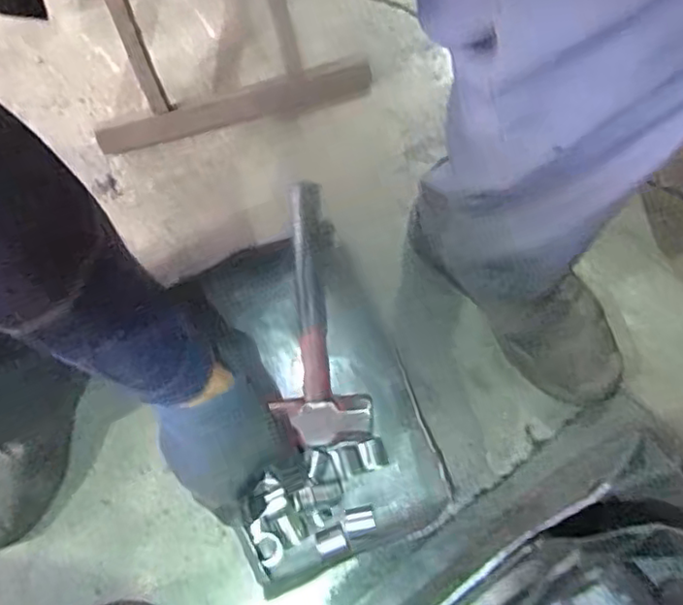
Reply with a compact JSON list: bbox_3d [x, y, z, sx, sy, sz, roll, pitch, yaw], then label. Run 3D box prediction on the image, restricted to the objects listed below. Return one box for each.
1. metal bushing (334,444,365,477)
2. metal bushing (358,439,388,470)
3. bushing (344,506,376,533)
[{"bbox_3d":[0.009,0.151,0.595,0.021,0.017,0.029,-18,72,-4],"label":"metal bushing"},{"bbox_3d":[0.030,0.145,0.594,0.023,0.020,0.027,-18,71,-4],"label":"metal bushing"},{"bbox_3d":[0.016,0.200,0.574,0.027,0.022,0.021,-9,71,-1],"label":"bushing"}]

